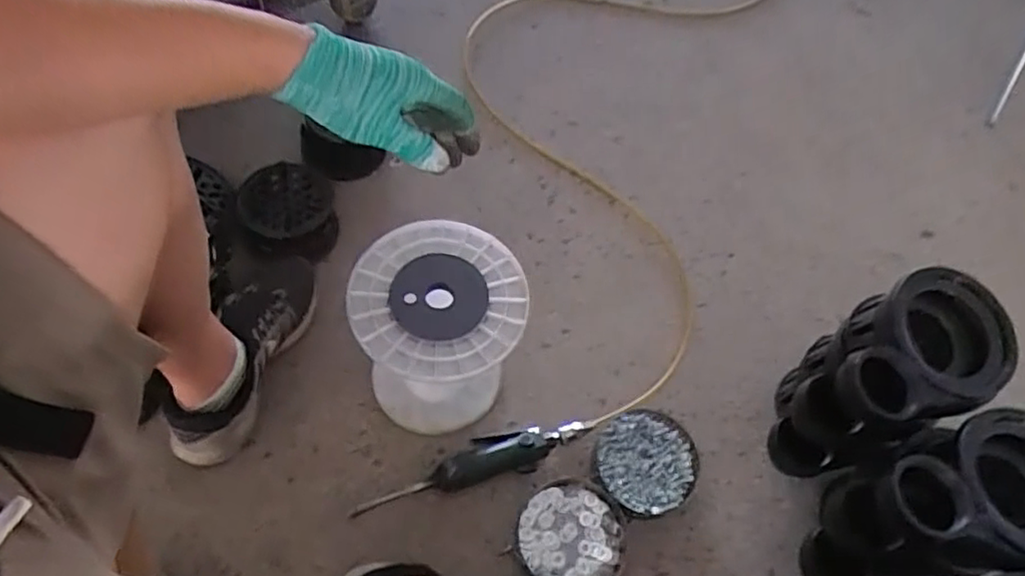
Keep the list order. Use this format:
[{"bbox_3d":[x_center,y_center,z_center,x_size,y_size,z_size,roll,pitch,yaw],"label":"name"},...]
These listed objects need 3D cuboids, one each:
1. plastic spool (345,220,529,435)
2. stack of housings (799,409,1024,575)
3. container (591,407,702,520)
[{"bbox_3d":[-0.085,0.058,0.790,0.177,0.221,0.181,3,60,-6],"label":"plastic spool"},{"bbox_3d":[0.444,0.262,0.726,0.213,0.285,0.141,-24,66,-16],"label":"stack of housings"},{"bbox_3d":[0.174,0.228,0.851,0.125,0.031,0.126,3,60,-6],"label":"container"}]

